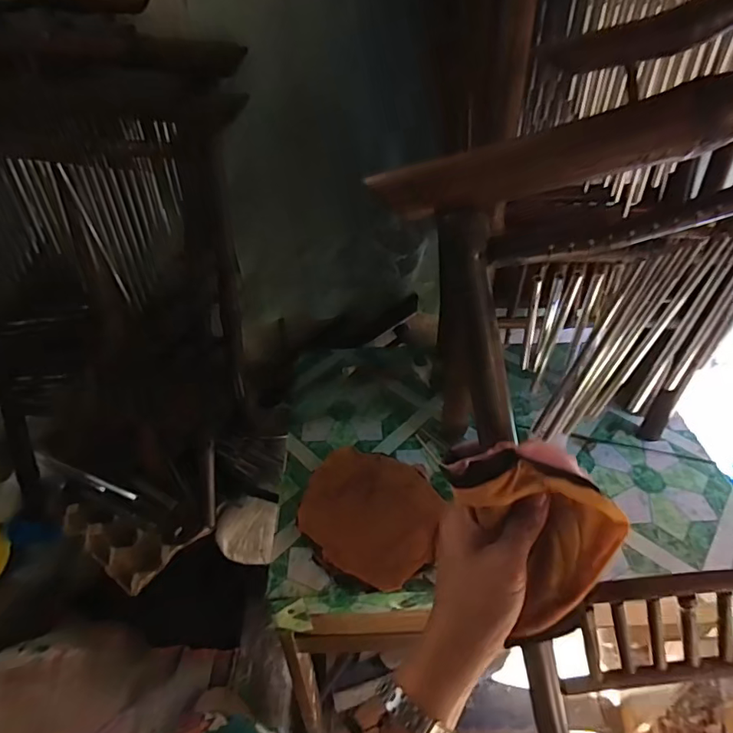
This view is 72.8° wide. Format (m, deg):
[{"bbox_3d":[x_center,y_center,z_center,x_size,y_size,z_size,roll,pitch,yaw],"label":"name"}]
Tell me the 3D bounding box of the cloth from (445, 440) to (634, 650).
[{"bbox_3d":[0.114,0.101,0.337,0.078,0.125,0.050,-29,8,6],"label":"cloth"}]

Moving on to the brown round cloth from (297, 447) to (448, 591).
[{"bbox_3d":[0.006,0.157,0.552,0.147,0.023,0.151,0,39,0],"label":"brown round cloth"}]

